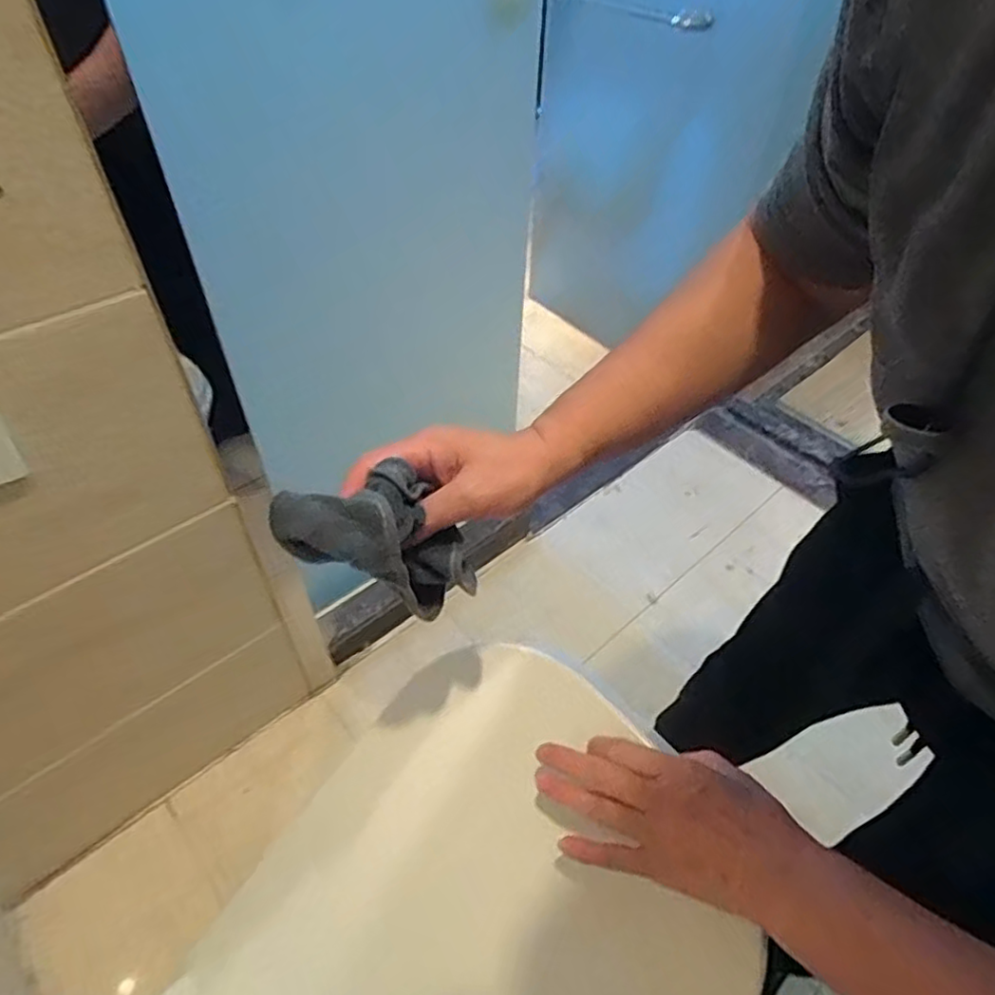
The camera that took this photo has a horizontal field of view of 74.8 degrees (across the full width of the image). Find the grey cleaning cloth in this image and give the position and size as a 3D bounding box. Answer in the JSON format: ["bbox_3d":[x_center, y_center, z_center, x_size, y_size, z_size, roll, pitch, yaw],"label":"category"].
[{"bbox_3d":[-0.062,0.026,0.387,0.061,0.130,0.049,-34,47,19],"label":"grey cleaning cloth"}]

